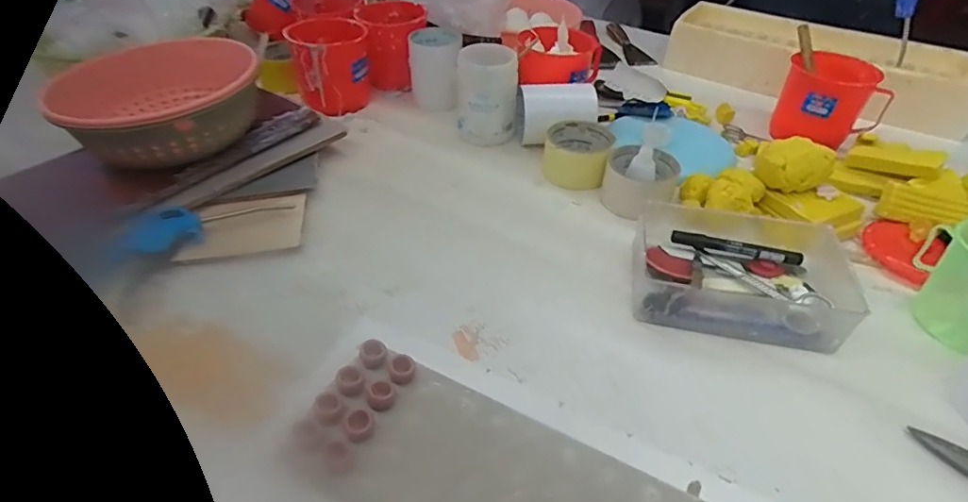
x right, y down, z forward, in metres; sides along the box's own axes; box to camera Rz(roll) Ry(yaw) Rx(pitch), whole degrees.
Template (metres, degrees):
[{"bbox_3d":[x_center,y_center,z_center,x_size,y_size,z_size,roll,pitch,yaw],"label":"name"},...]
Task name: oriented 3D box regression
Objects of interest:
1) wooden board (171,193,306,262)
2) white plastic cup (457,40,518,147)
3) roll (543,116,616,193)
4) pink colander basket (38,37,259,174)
[{"bbox_3d":[-0.271,-0.029,0.609,0.128,0.020,0.077,-10,43,-9],"label":"wooden board"},{"bbox_3d":[0.004,-0.220,0.756,0.083,0.126,0.075,0,42,-1],"label":"white plastic cup"},{"bbox_3d":[0.124,-0.128,0.714,0.088,0.049,0.089,11,43,11],"label":"roll"},{"bbox_3d":[-0.393,-0.182,0.662,0.219,0.076,0.208,-12,44,-10],"label":"pink colander basket"}]

